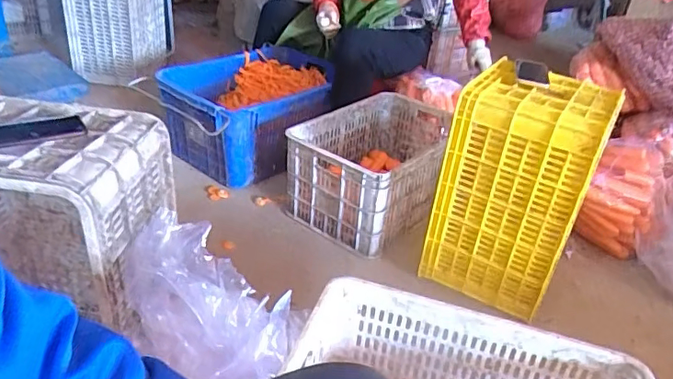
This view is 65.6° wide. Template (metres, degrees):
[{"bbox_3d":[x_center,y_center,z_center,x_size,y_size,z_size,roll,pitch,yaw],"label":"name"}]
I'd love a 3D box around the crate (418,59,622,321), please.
[{"bbox_3d":[0.414,0.000,1.229,0.288,0.484,0.249,21,34,26],"label":"crate"}]

